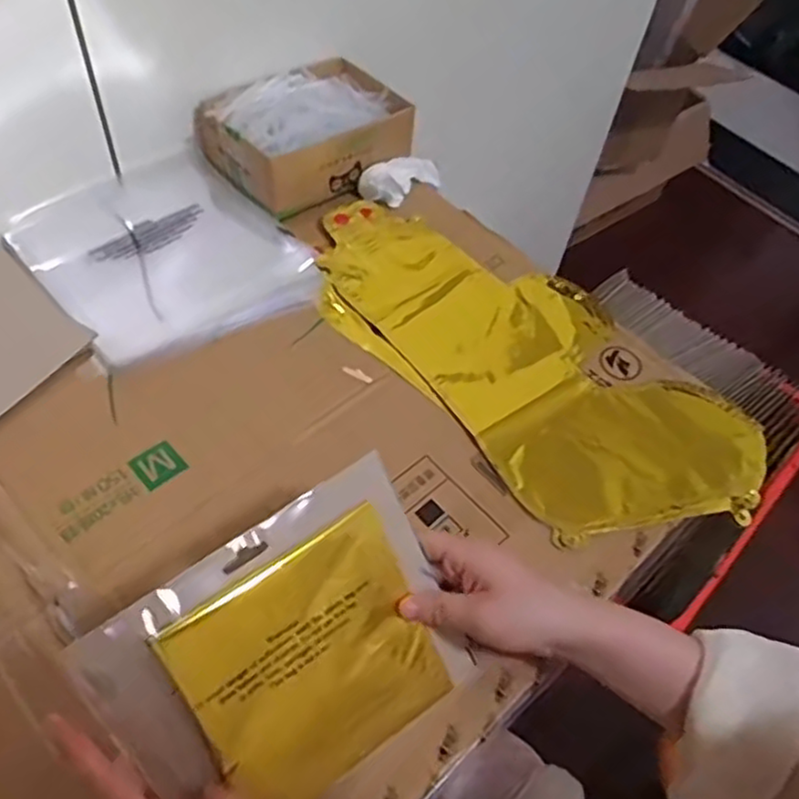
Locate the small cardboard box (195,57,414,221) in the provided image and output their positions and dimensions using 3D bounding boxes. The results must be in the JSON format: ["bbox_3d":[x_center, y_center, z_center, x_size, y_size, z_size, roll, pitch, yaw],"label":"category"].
[{"bbox_3d":[-0.089,-0.277,0.727,0.193,0.076,0.135,-34,64,-26],"label":"small cardboard box"}]

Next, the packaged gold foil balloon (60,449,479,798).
[{"bbox_3d":[-0.057,0.149,0.407,0.191,0.009,0.161,-32,106,-27],"label":"packaged gold foil balloon"}]

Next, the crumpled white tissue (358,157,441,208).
[{"bbox_3d":[0.006,-0.235,0.748,0.040,0.032,0.104,40,47,22],"label":"crumpled white tissue"}]

